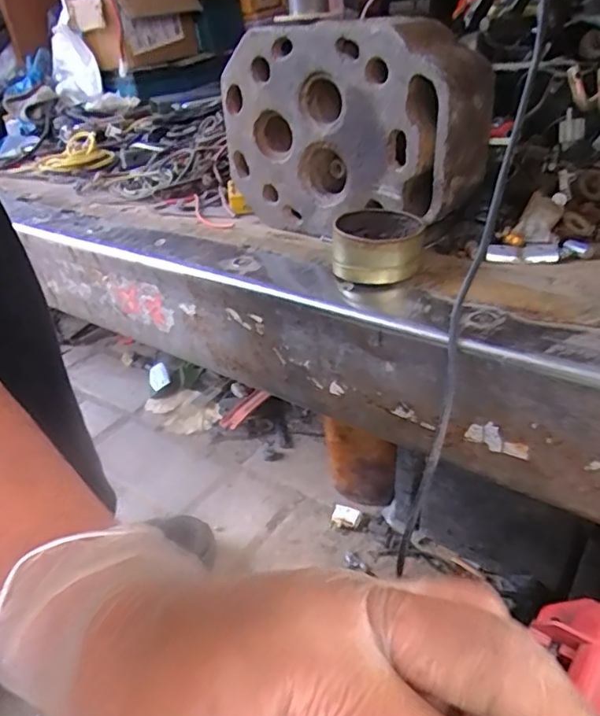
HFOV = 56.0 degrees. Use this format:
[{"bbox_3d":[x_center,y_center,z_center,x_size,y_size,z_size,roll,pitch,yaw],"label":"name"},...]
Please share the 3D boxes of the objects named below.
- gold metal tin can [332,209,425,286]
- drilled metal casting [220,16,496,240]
[{"bbox_3d":[0.057,-0.082,0.414,0.064,0.039,0.063,-3,33,6],"label":"gold metal tin can"},{"bbox_3d":[0.040,-0.187,0.467,0.212,0.157,0.084,19,41,34],"label":"drilled metal casting"}]

